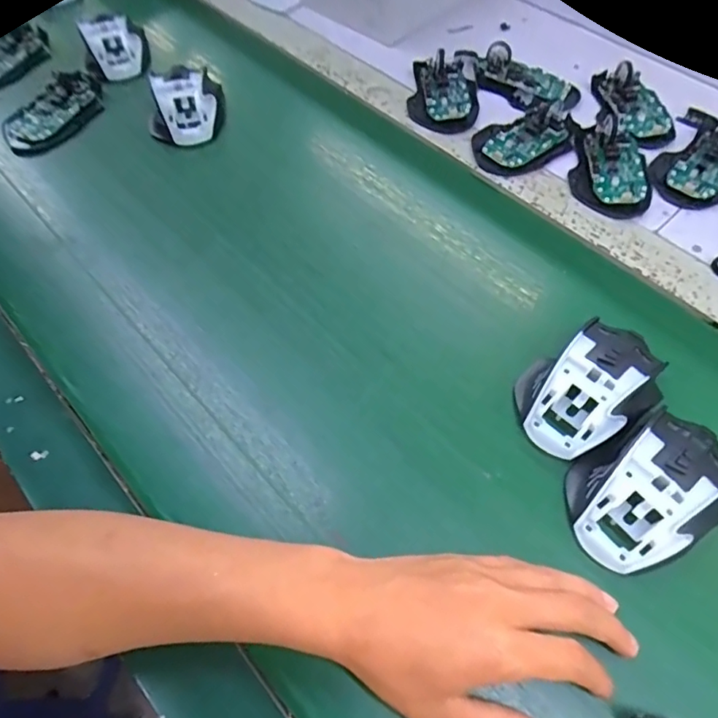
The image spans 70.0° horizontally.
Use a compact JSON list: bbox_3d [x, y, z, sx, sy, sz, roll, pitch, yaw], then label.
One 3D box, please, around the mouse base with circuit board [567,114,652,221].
[{"bbox_3d":[0.241,-0.193,0.489,0.072,0.024,0.132,9,60,6],"label":"mouse base with circuit board"}]

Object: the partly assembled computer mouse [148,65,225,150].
[{"bbox_3d":[-0.176,-0.261,0.522,0.065,0.033,0.098,-6,60,-3],"label":"partly assembled computer mouse"}]

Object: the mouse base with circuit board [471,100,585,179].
[{"bbox_3d":[0.165,-0.225,0.509,0.111,0.023,0.071,-31,64,-16],"label":"mouse base with circuit board"}]

